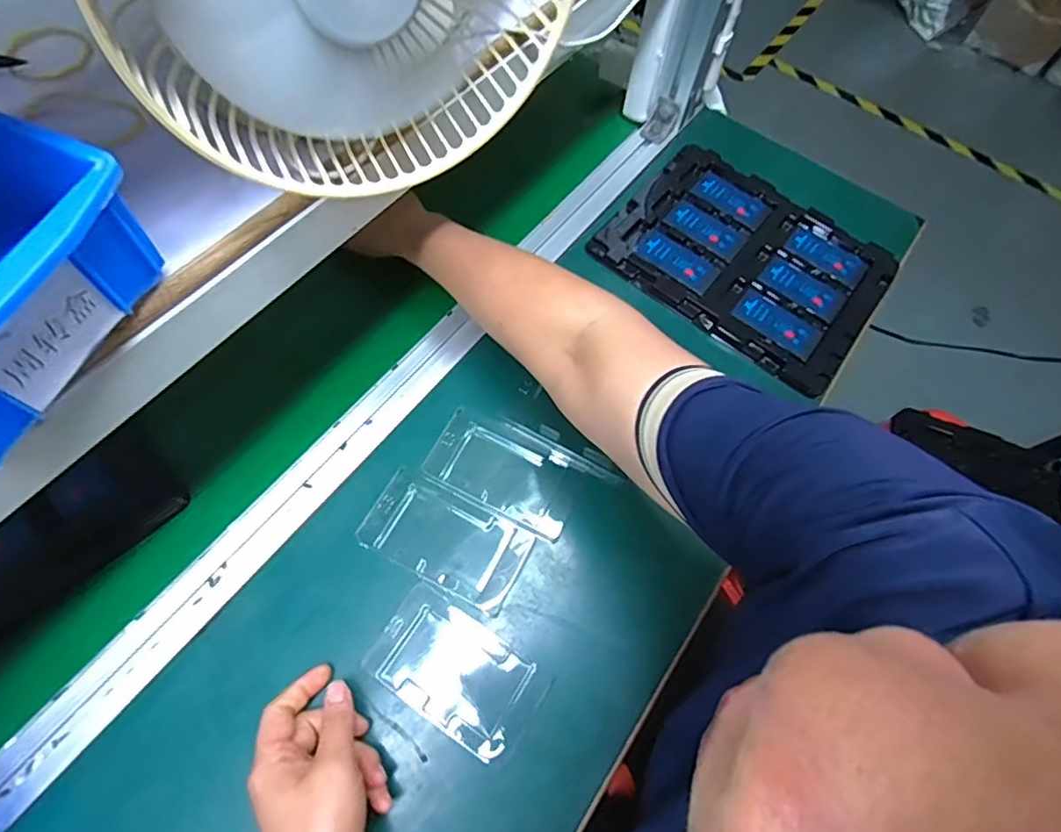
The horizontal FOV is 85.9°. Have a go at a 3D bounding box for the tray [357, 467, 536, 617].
[{"bbox_3d":[-0.068,0.099,0.458,0.124,0.013,0.069,26,66,9],"label":"tray"}]

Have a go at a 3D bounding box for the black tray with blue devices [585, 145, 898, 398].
[{"bbox_3d":[0.230,-0.166,0.620,0.274,0.035,0.212,36,68,13],"label":"black tray with blue devices"}]

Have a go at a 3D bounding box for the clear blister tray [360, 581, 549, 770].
[{"bbox_3d":[-0.053,0.187,0.417,0.123,0.012,0.072,33,67,12],"label":"clear blister tray"}]

